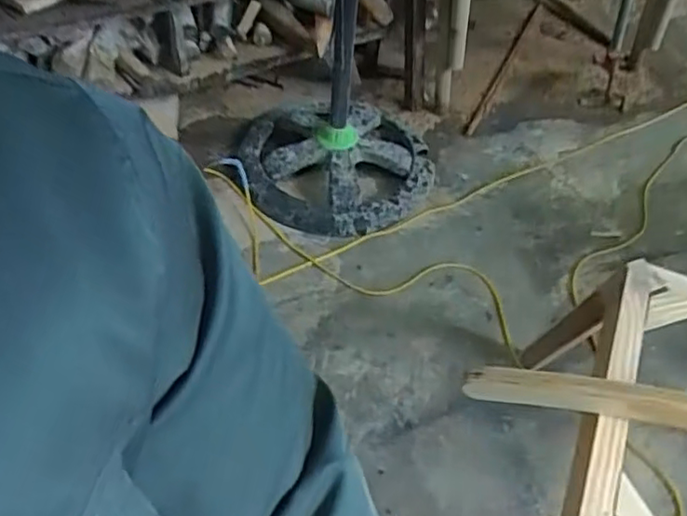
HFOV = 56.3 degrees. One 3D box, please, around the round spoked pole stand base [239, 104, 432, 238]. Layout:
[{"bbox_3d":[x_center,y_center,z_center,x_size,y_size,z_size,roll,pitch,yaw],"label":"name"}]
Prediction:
[{"bbox_3d":[-0.008,-0.240,1.504,0.431,0.143,0.398,3,47,-4],"label":"round spoked pole stand base"}]

